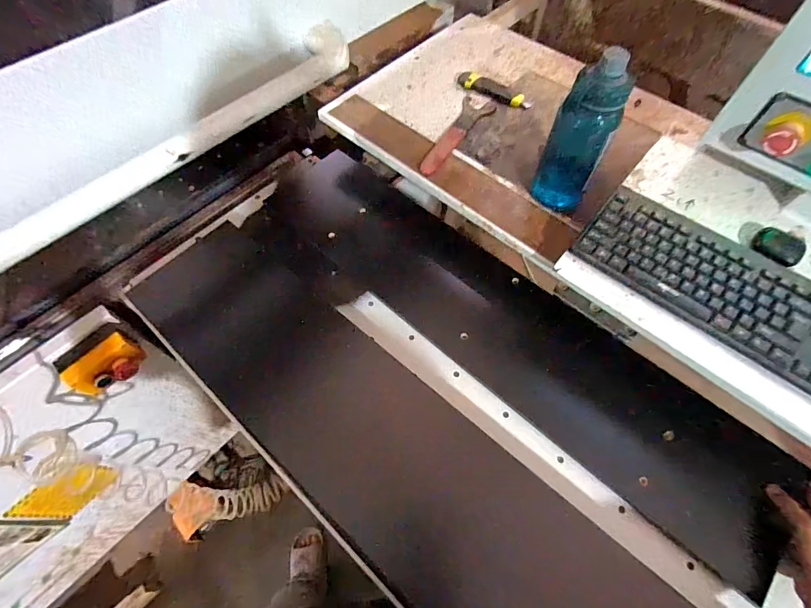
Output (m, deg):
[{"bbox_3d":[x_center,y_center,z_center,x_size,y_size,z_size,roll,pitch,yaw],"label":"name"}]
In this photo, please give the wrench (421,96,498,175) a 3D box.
[{"bbox_3d":[0.095,-0.324,0.753,0.057,0.012,0.238,28,64,14],"label":"wrench"}]

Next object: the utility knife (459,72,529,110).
[{"bbox_3d":[0.180,-0.438,0.810,0.154,0.024,0.032,30,65,15],"label":"utility knife"}]

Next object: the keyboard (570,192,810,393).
[{"bbox_3d":[0.446,-0.003,0.518,0.434,0.039,0.132,39,67,18],"label":"keyboard"}]

